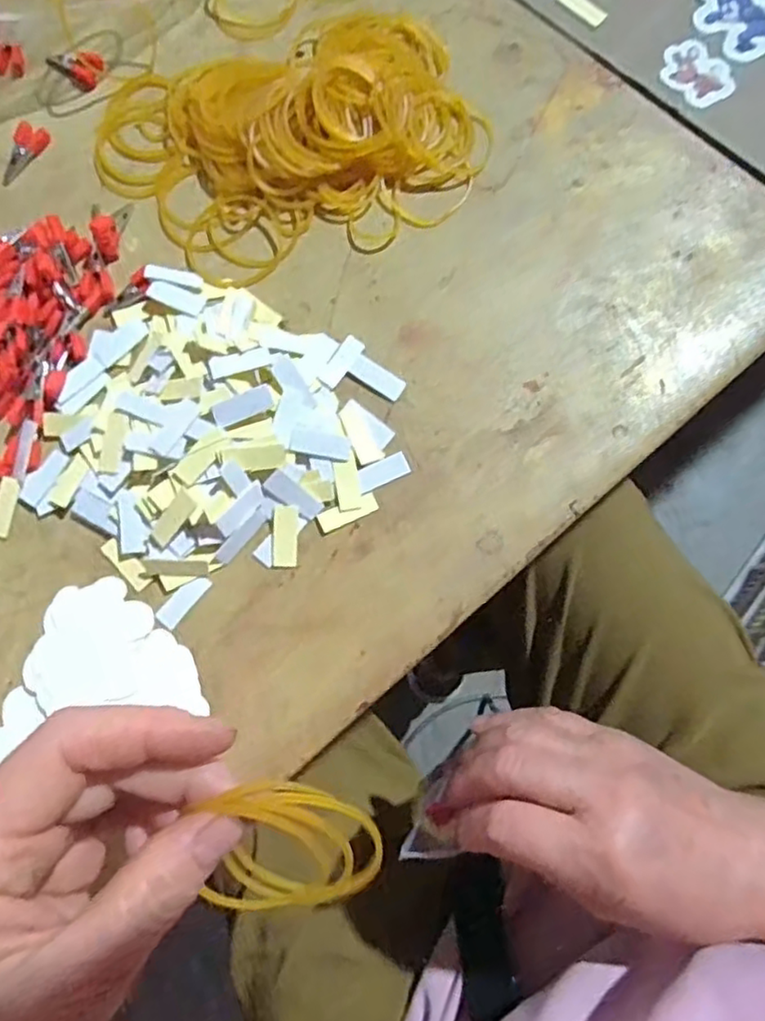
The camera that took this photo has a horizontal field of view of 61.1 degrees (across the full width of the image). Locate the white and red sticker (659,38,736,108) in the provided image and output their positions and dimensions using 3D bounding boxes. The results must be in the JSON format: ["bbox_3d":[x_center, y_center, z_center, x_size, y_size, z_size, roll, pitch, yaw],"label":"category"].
[{"bbox_3d":[0.165,-0.231,0.341,0.033,0.004,0.039,-28,80,-4],"label":"white and red sticker"}]

